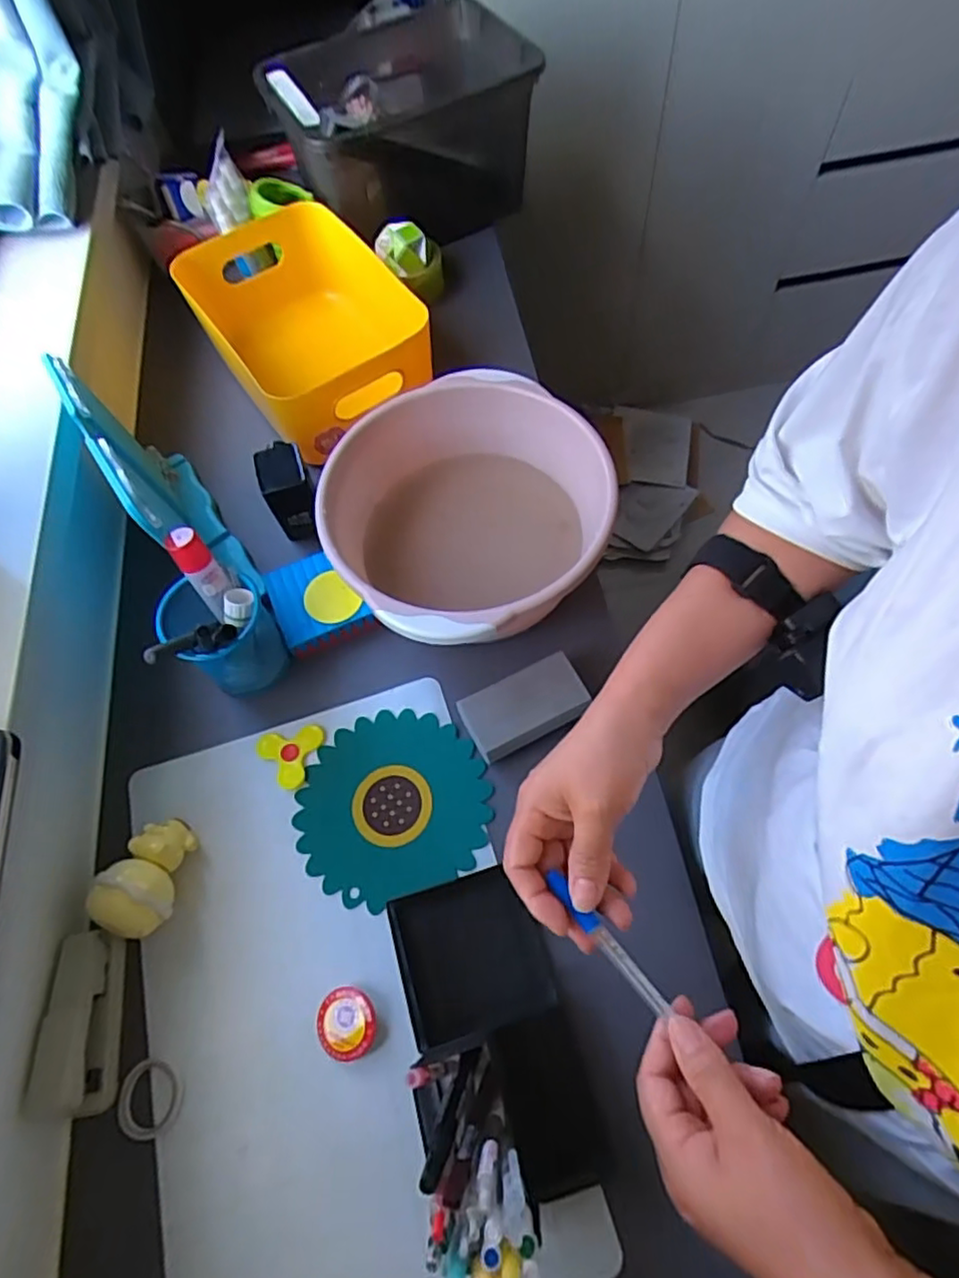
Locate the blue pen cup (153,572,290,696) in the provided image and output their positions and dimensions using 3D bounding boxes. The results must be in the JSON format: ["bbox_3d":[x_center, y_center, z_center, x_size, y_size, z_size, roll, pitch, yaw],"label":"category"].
[{"bbox_3d":[-0.232,-0.002,0.587,0.088,0.094,0.084,-24,66,-8],"label":"blue pen cup"}]

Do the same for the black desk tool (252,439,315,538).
[{"bbox_3d":[-0.199,-0.159,0.677,0.048,0.078,0.069,-16,65,-4],"label":"black desk tool"}]

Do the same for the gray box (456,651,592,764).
[{"bbox_3d":[0.040,0.063,0.574,0.107,0.042,0.060,-26,66,-8],"label":"gray box"}]

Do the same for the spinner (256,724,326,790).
[{"bbox_3d":[-0.172,0.109,0.588,0.060,0.006,0.054,-12,65,-2],"label":"spinner"}]

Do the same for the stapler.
[{"bbox_3d":[-0.297,0.285,0.479,0.034,0.055,0.121,-10,65,-1],"label":"stapler"}]

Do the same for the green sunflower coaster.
[{"bbox_3d":[-0.078,0.143,0.567,0.163,0.006,0.156,-1,65,3],"label":"green sunflower coaster"}]

